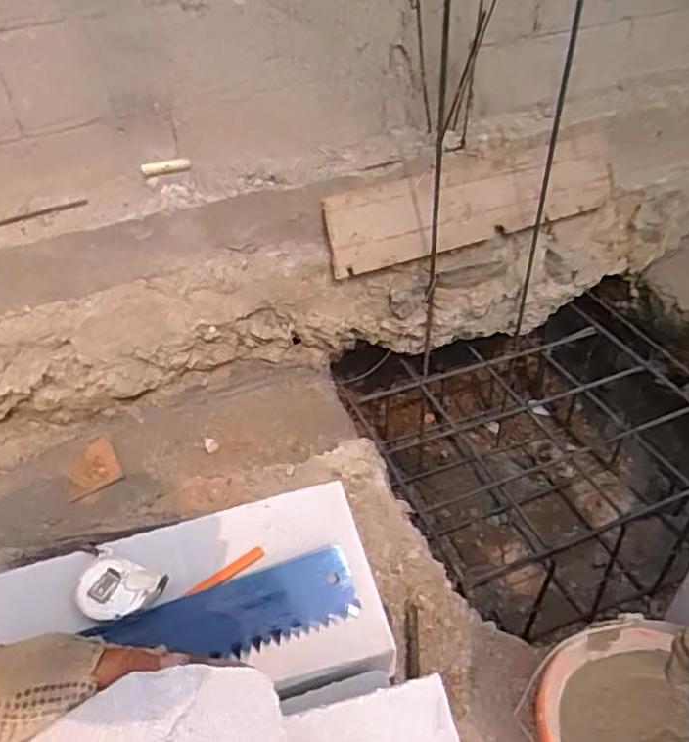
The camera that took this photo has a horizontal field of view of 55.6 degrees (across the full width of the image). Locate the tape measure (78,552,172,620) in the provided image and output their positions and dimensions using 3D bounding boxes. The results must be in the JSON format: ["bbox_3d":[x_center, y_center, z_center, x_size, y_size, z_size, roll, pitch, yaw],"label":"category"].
[{"bbox_3d":[-0.225,0.215,0.642,0.078,0.026,0.056,11,44,16],"label":"tape measure"}]

